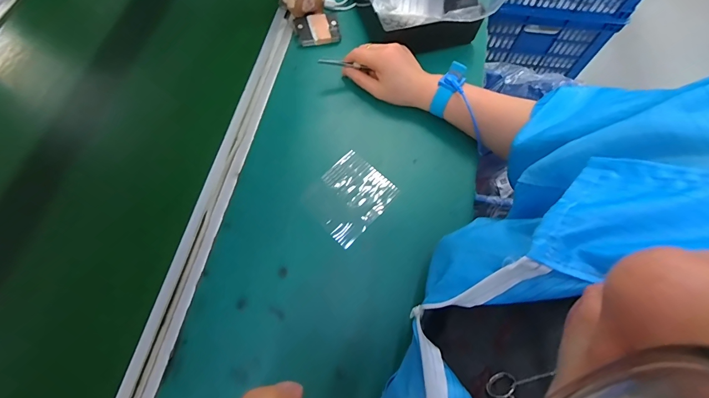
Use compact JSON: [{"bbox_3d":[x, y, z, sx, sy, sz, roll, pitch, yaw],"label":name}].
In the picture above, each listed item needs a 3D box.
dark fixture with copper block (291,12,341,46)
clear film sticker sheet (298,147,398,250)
[{"bbox_3d":[-0.056,-0.264,0.555,0.067,0.015,0.050,-17,69,-5],"label":"dark fixture with copper block"},{"bbox_3d":[-0.007,-0.004,0.464,0.093,0.004,0.107,40,69,19],"label":"clear film sticker sheet"}]

